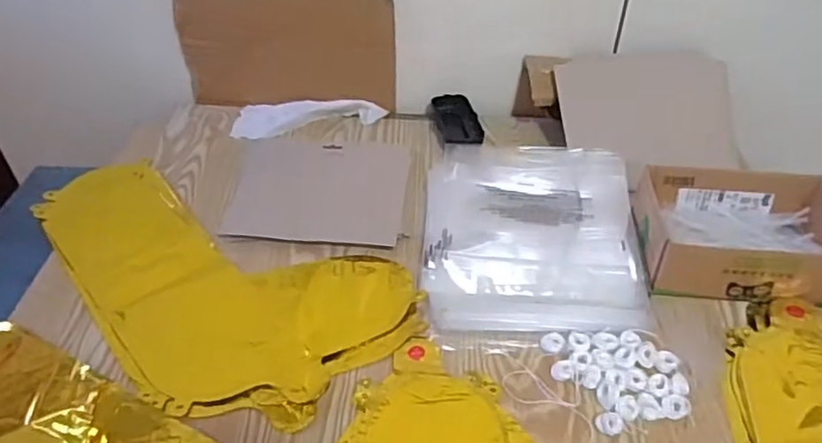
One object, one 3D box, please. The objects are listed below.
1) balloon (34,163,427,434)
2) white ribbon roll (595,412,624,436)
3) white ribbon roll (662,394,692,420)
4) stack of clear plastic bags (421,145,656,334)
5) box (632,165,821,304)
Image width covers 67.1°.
[{"bbox_3d":[-0.214,0.045,0.624,0.420,0.013,0.228,29,48,28],"label":"balloon"},{"bbox_3d":[0.158,0.160,0.494,0.021,0.007,0.018,26,47,26],"label":"white ribbon roll"},{"bbox_3d":[0.216,0.151,0.505,0.021,0.007,0.020,1,41,-1],"label":"white ribbon roll"},{"bbox_3d":[0.128,0.003,0.665,0.220,0.020,0.273,3,41,2],"label":"stack of clear plastic bags"},{"bbox_3d":[0.338,0.009,0.634,0.196,0.055,0.145,3,41,2],"label":"box"}]

